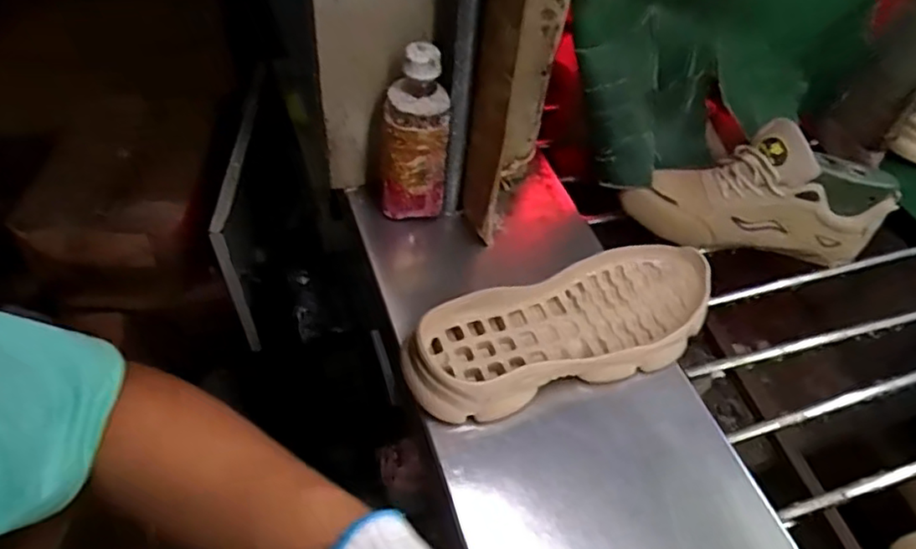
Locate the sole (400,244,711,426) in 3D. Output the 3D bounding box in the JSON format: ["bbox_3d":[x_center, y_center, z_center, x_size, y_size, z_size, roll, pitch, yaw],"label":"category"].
[{"bbox_3d":[0.100,0.046,0.557,0.302,0.054,0.115,-18,58,-17],"label":"sole"}]

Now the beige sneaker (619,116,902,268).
[{"bbox_3d":[0.327,-0.094,0.686,0.265,0.123,0.082,8,54,0],"label":"beige sneaker"}]

